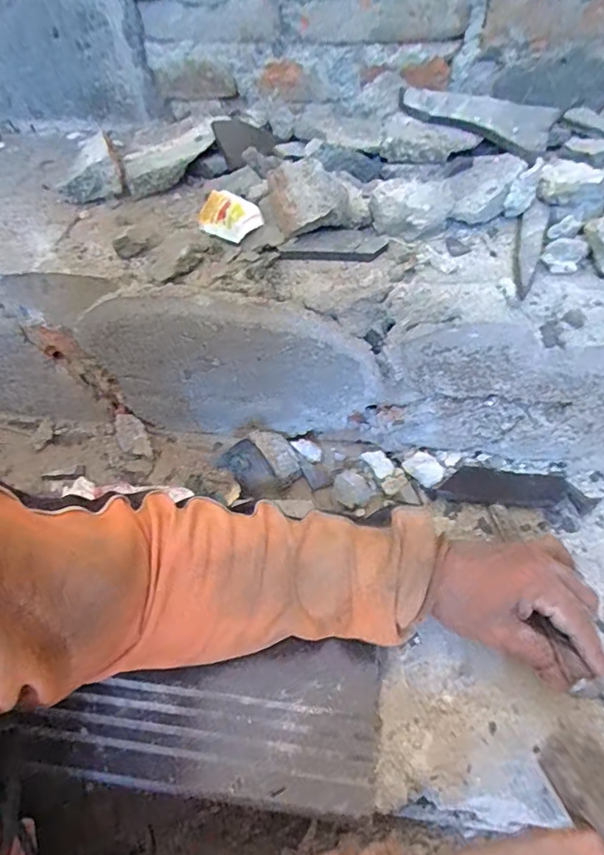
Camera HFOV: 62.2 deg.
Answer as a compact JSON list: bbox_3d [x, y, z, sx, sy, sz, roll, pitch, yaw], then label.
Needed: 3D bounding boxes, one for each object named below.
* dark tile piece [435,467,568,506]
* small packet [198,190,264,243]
[{"bbox_3d":[0.185,0.056,0.460,0.108,0.005,0.035,6,70,9],"label":"dark tile piece"},{"bbox_3d":[-0.064,-0.178,0.421,0.071,0.012,0.038,33,94,31],"label":"small packet"}]

